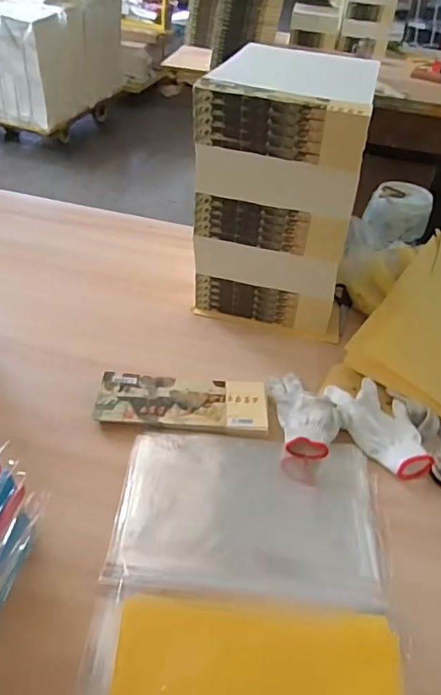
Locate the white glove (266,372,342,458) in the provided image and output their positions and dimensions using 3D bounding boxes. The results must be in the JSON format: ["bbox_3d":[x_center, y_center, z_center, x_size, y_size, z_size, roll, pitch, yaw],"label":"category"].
[{"bbox_3d":[0.134,0.098,0.813,0.088,0.043,0.182,-2,42,-9],"label":"white glove"}]

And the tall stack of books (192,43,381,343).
[{"bbox_3d":[0.120,-0.290,0.972,0.284,0.427,0.265,15,42,10],"label":"tall stack of books"}]

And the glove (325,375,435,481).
[{"bbox_3d":[0.249,0.122,0.804,0.117,0.041,0.174,-9,43,-17],"label":"glove"}]

